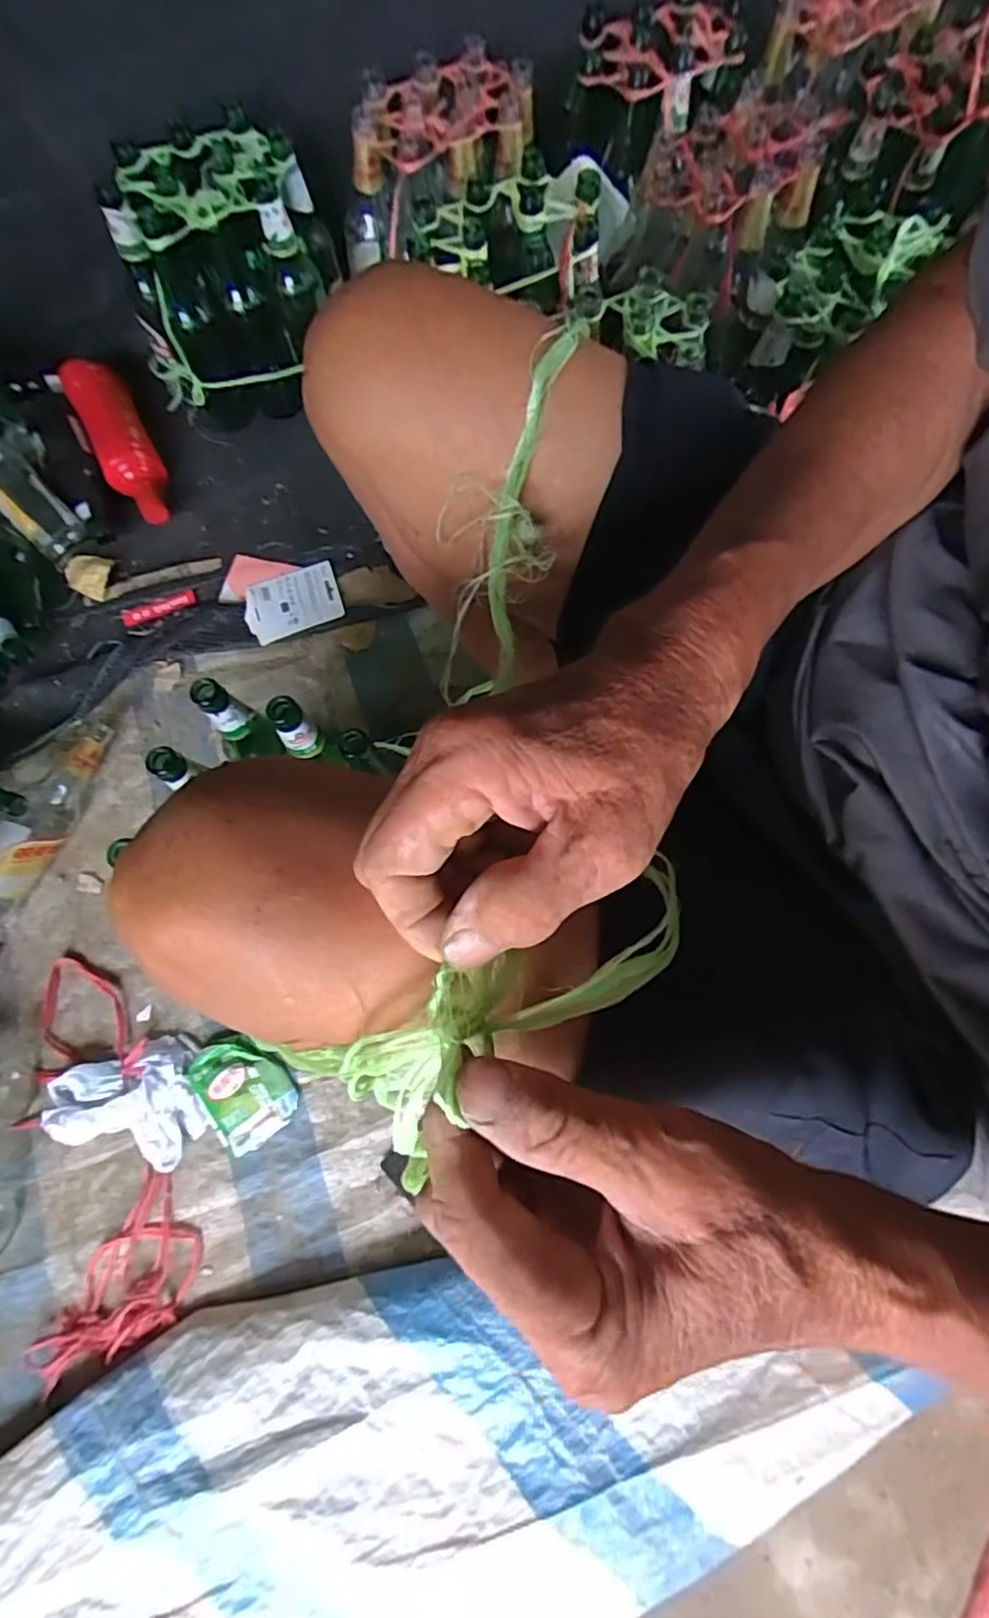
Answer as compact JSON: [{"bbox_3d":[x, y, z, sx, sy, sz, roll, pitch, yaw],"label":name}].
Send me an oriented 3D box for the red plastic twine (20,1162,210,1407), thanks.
[{"bbox_3d":[-0.382,0.503,0.661,0.111,0.025,0.214,30,78,10],"label":"red plastic twine"}]

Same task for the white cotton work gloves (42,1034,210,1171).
[{"bbox_3d":[-0.410,0.338,0.709,0.167,0.020,0.128,-17,74,-2],"label":"white cotton work gloves"}]

